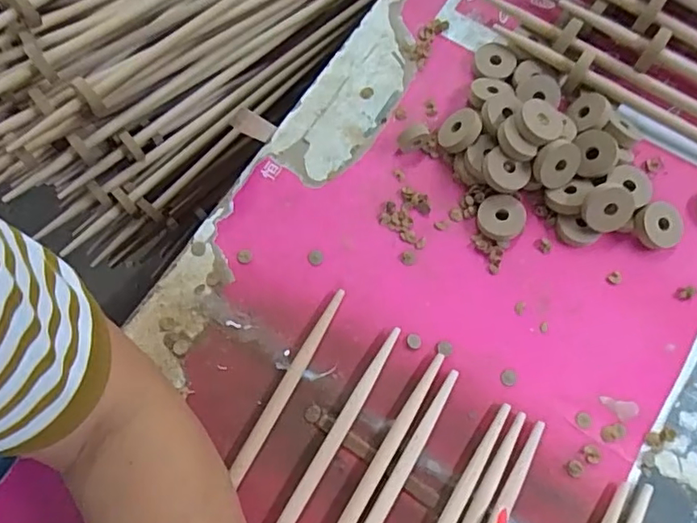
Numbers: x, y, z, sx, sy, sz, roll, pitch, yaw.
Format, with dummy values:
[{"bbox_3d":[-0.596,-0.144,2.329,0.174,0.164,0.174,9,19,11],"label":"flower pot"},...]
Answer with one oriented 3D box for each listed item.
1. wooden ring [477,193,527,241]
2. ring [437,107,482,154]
[{"bbox_3d":[0.116,-0.033,0.413,0.035,0.007,0.035,-2,80,13],"label":"wooden ring"},{"bbox_3d":[0.087,-0.102,0.423,0.033,0.007,0.036,-13,66,29],"label":"ring"}]

